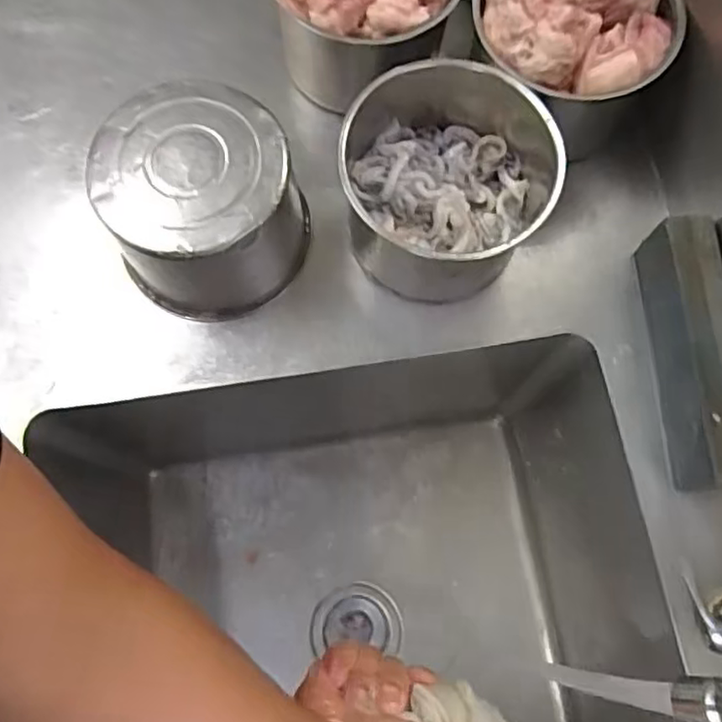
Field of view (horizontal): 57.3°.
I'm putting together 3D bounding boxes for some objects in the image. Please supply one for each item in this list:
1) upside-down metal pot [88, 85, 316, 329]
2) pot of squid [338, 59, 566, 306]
[{"bbox_3d":[-0.134,-0.131,0.568,0.154,0.125,0.148,0,74,-1],"label":"upside-down metal pot"},{"bbox_3d":[0.075,-0.151,0.571,0.166,0.103,0.184,4,74,0],"label":"pot of squid"}]

